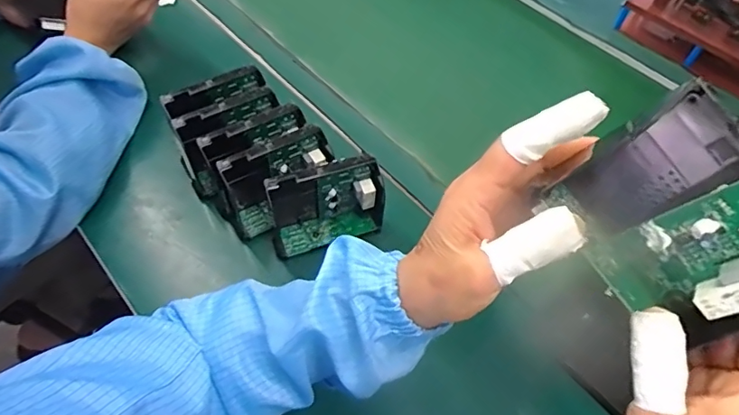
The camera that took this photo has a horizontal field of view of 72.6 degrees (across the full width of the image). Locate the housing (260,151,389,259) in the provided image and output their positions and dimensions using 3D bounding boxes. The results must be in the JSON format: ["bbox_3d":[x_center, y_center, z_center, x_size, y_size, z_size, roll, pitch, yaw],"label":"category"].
[{"bbox_3d":[-0.043,-0.003,0.501,0.113,0.094,0.046,-15,57,-13],"label":"housing"}]

